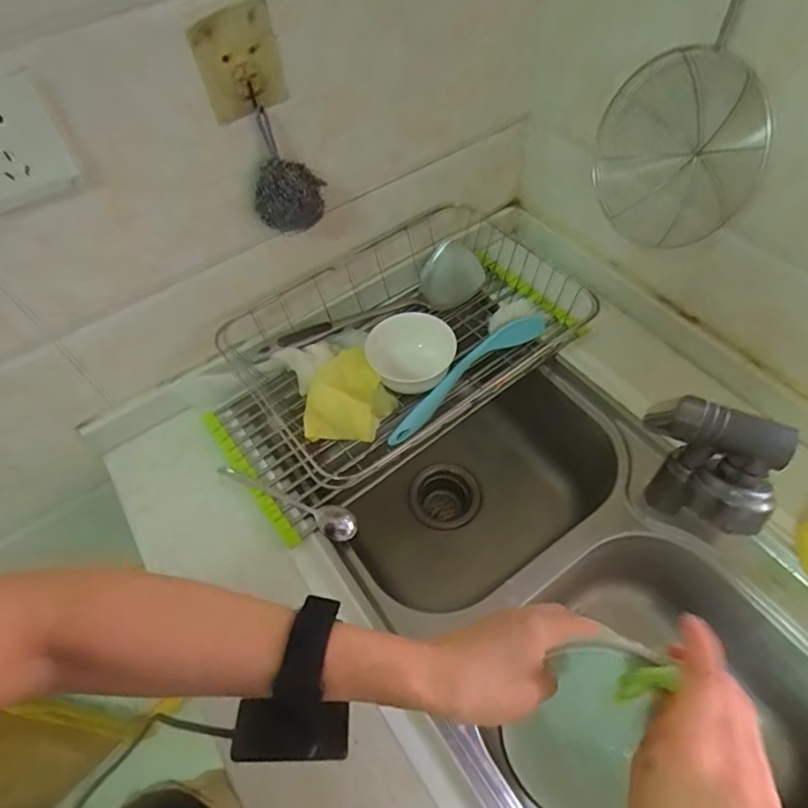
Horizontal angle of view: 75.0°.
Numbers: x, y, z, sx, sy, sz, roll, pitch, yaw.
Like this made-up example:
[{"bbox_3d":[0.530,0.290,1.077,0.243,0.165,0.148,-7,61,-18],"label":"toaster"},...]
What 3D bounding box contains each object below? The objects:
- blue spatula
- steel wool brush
[{"bbox_3d":[0.072,-0.037,0.648,0.241,0.049,0.038,-33,59,-17],"label":"blue spatula"},{"bbox_3d":[-0.122,-0.229,0.548,0.068,0.125,0.046,-32,58,-16],"label":"steel wool brush"}]

